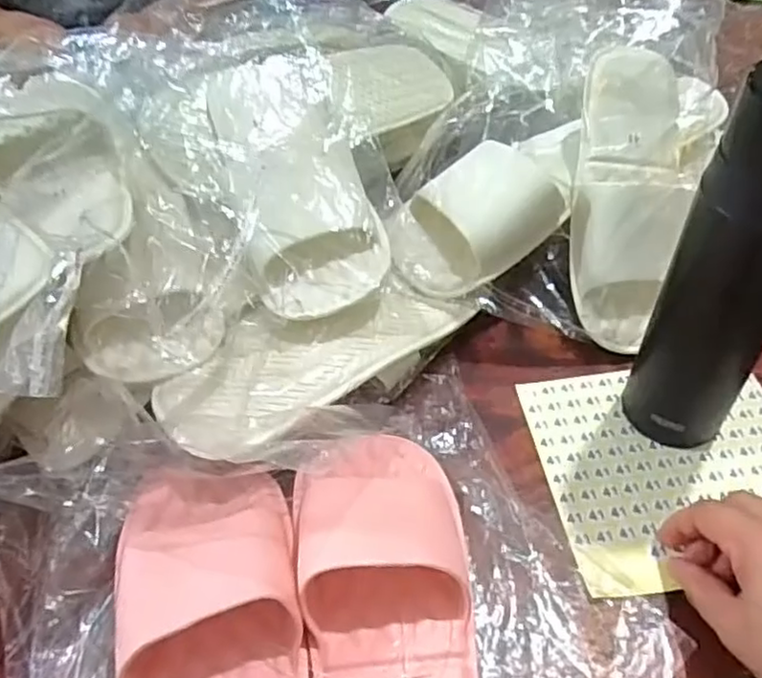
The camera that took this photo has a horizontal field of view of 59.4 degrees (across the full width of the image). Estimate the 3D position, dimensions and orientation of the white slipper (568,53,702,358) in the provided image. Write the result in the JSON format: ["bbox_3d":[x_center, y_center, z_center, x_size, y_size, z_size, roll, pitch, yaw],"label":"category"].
[{"bbox_3d":[0.188,-0.109,0.497,0.083,0.075,0.231,7,75,7],"label":"white slipper"}]

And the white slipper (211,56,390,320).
[{"bbox_3d":[-0.059,-0.120,0.485,0.108,0.067,0.227,-13,66,-15],"label":"white slipper"}]

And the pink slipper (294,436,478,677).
[{"bbox_3d":[0.007,0.144,0.353,0.091,0.051,0.225,-8,53,-5],"label":"pink slipper"}]

